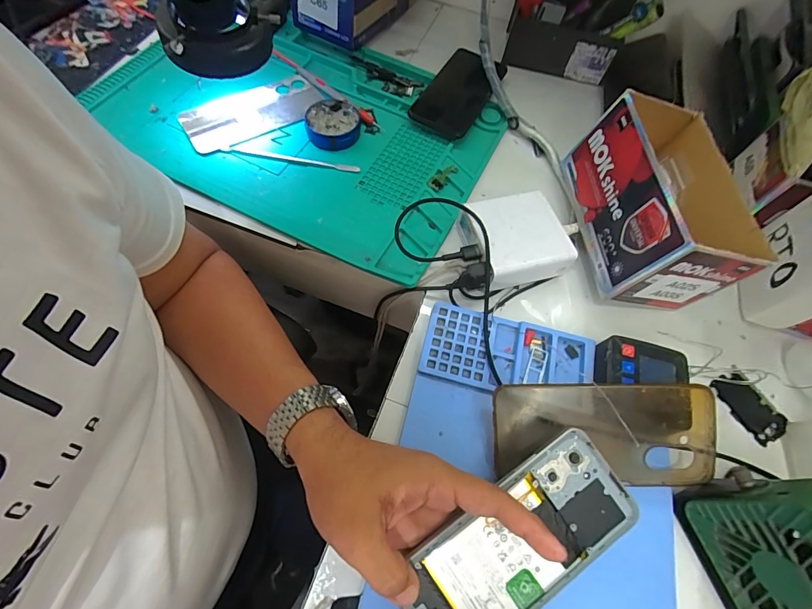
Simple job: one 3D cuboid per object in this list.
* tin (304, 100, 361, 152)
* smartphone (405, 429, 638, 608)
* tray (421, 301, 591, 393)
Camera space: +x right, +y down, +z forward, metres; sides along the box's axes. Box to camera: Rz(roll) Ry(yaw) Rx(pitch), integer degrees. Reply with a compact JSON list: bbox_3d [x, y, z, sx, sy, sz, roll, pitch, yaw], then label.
[{"bbox_3d":[-0.084,-0.209,0.460,0.060,0.017,0.064,1,64,-3],"label":"tin"},{"bbox_3d":[0.075,0.159,0.263,0.161,0.004,0.073,-34,84,-10],"label":"smartphone"},{"bbox_3d":[0.091,0.045,0.354,0.149,0.008,0.069,13,64,3],"label":"tray"}]

